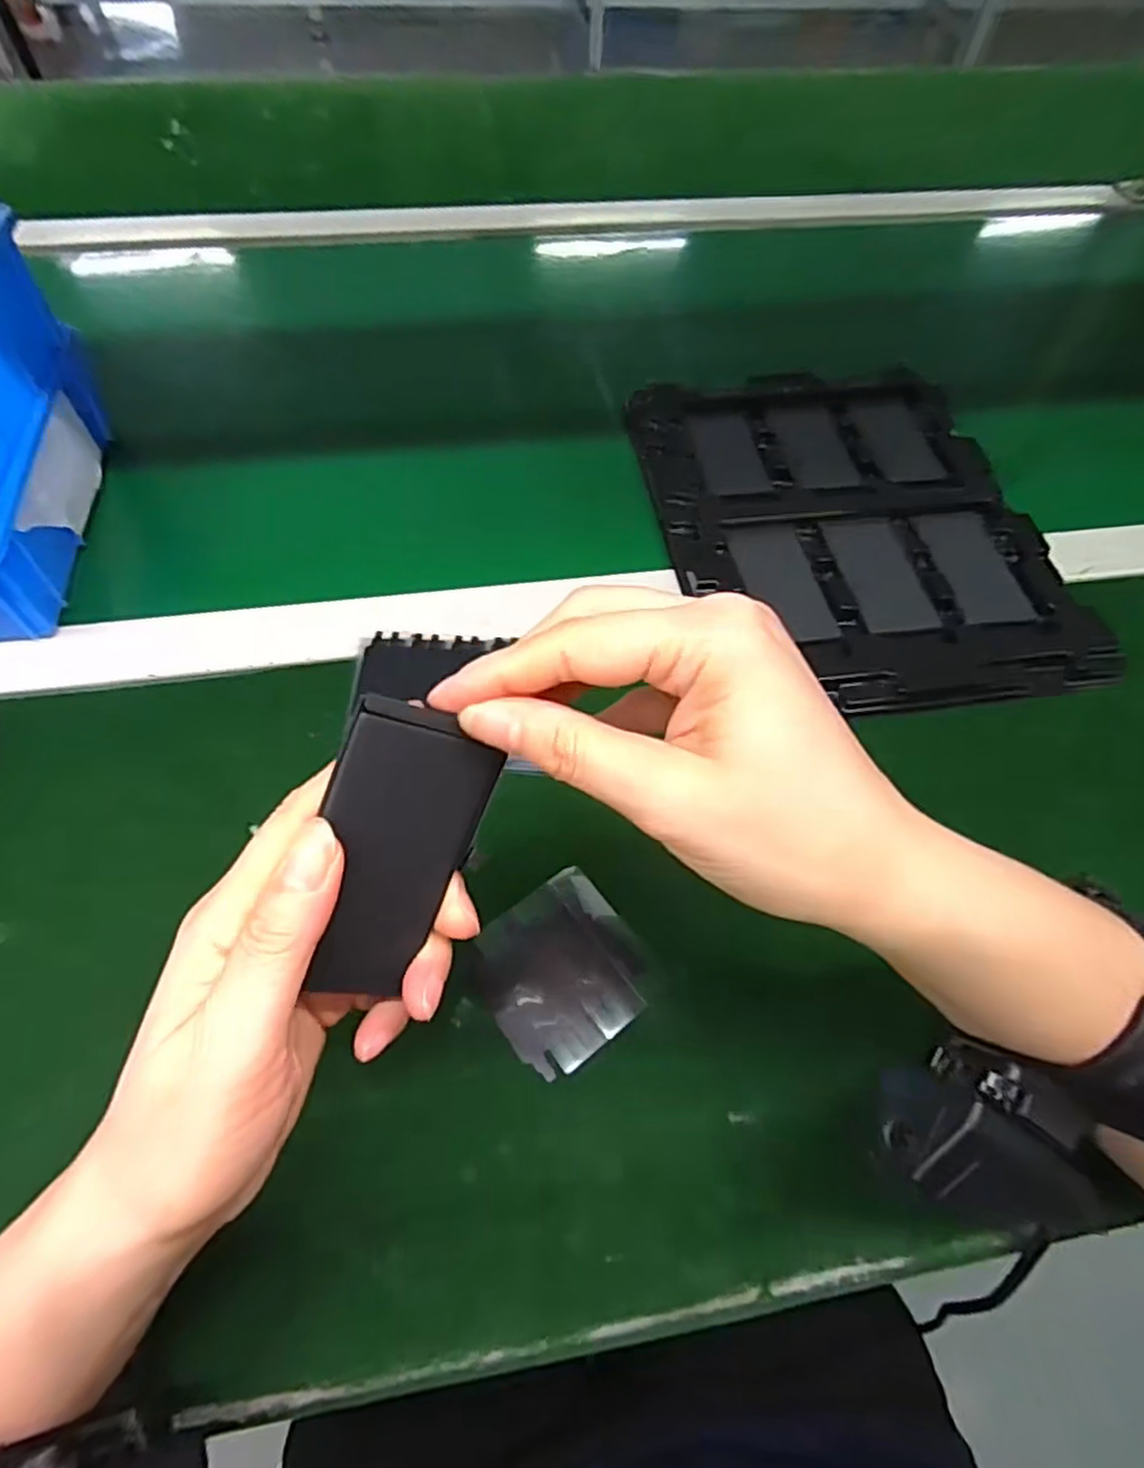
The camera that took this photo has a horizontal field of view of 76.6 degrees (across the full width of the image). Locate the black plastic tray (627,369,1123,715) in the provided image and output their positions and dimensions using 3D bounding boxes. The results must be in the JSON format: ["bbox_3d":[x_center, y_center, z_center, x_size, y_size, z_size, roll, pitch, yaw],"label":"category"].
[{"bbox_3d":[0.172,-0.138,0.456,0.225,0.021,0.291,-8,60,-8],"label":"black plastic tray"}]

